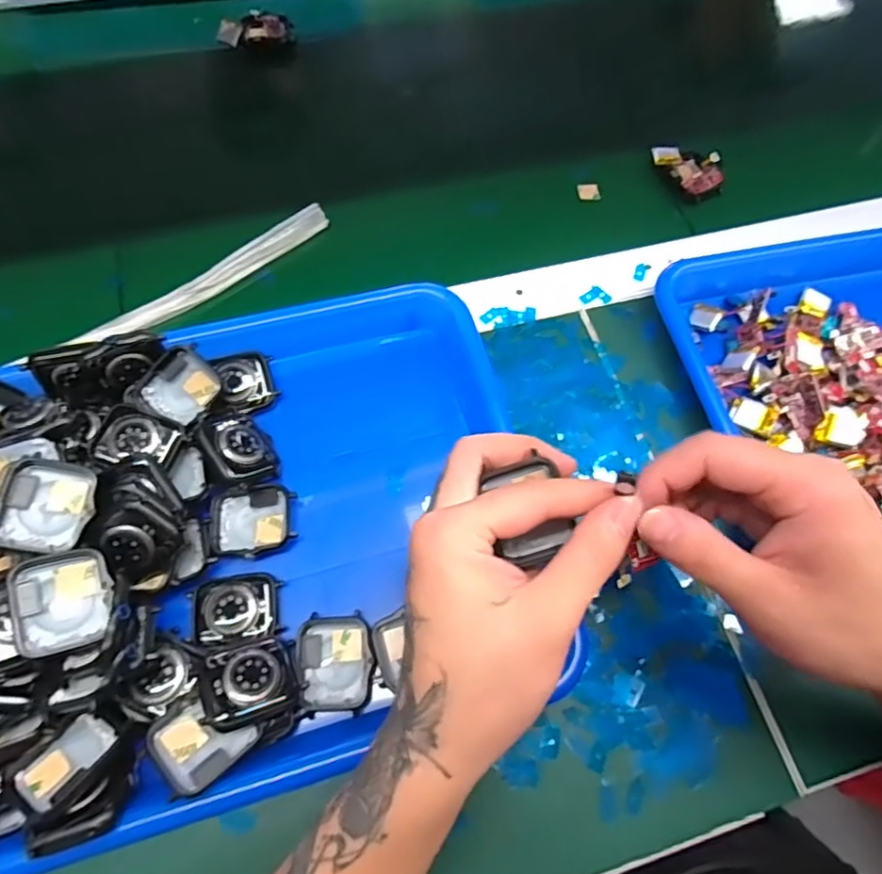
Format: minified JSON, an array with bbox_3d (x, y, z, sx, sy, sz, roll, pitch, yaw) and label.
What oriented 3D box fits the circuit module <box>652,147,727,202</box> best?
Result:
[{"bbox_3d":[0.194,-0.211,0.449,0.032,0.016,0.056,-39,74,-16],"label":"circuit module"}]

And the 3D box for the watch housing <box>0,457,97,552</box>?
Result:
[{"bbox_3d":[-0.187,0.032,0.271,0.040,0.007,0.042,12,63,-26],"label":"watch housing"}]

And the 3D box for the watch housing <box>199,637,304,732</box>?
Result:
[{"bbox_3d":[-0.089,0.115,0.271,0.044,0.010,0.035,-9,65,-32],"label":"watch housing"}]

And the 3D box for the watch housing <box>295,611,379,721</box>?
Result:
[{"bbox_3d":[-0.053,0.114,0.291,0.039,0.009,0.046,-1,67,-2],"label":"watch housing"}]

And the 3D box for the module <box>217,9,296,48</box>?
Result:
[{"bbox_3d":[-0.159,-0.351,0.498,0.063,0.017,0.031,-15,68,-8],"label":"module"}]

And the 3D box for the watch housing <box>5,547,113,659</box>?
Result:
[{"bbox_3d":[-0.169,0.074,0.258,0.037,0.010,0.042,-12,79,-34],"label":"watch housing"}]

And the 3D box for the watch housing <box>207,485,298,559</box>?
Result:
[{"bbox_3d":[-0.103,0.047,0.317,0.045,0.010,0.039,-2,67,-3],"label":"watch housing"}]

